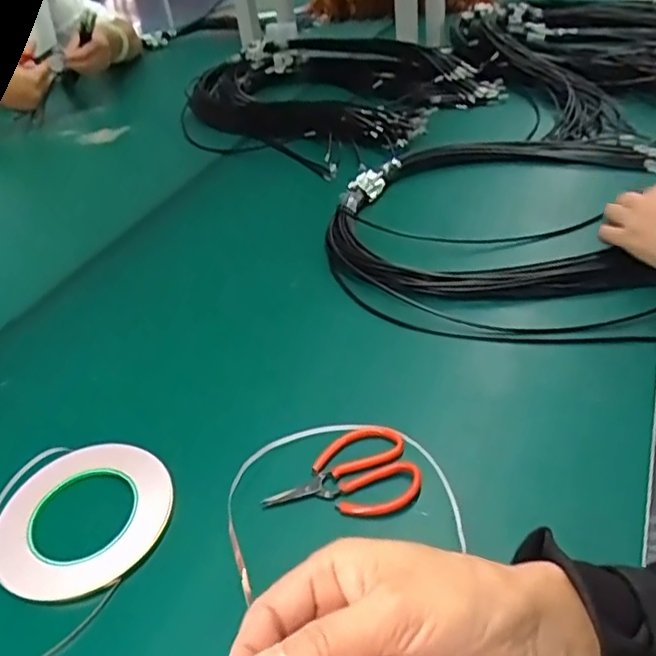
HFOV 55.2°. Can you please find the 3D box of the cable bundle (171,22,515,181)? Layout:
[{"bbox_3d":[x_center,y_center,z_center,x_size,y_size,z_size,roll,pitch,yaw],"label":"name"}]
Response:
[{"bbox_3d":[-0.018,-0.386,1.051,0.465,0.107,0.364,23,46,32],"label":"cable bundle"}]

